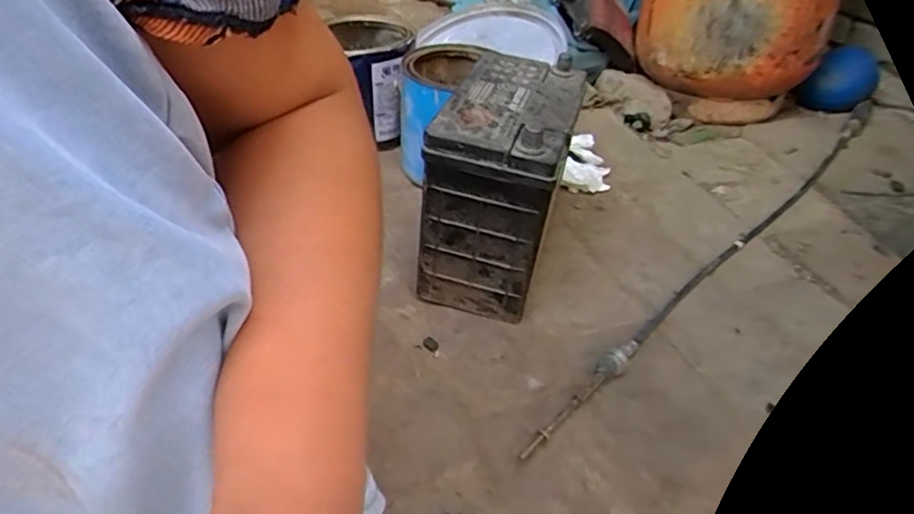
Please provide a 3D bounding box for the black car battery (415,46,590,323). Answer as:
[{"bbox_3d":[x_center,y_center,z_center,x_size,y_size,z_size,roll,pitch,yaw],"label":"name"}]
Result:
[{"bbox_3d":[0.053,-0.085,0.654,0.128,0.207,0.227,14,42,12],"label":"black car battery"}]

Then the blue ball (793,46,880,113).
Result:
[{"bbox_3d":[0.634,-0.291,0.966,0.103,0.102,0.097,2,40,-2],"label":"blue ball"}]

